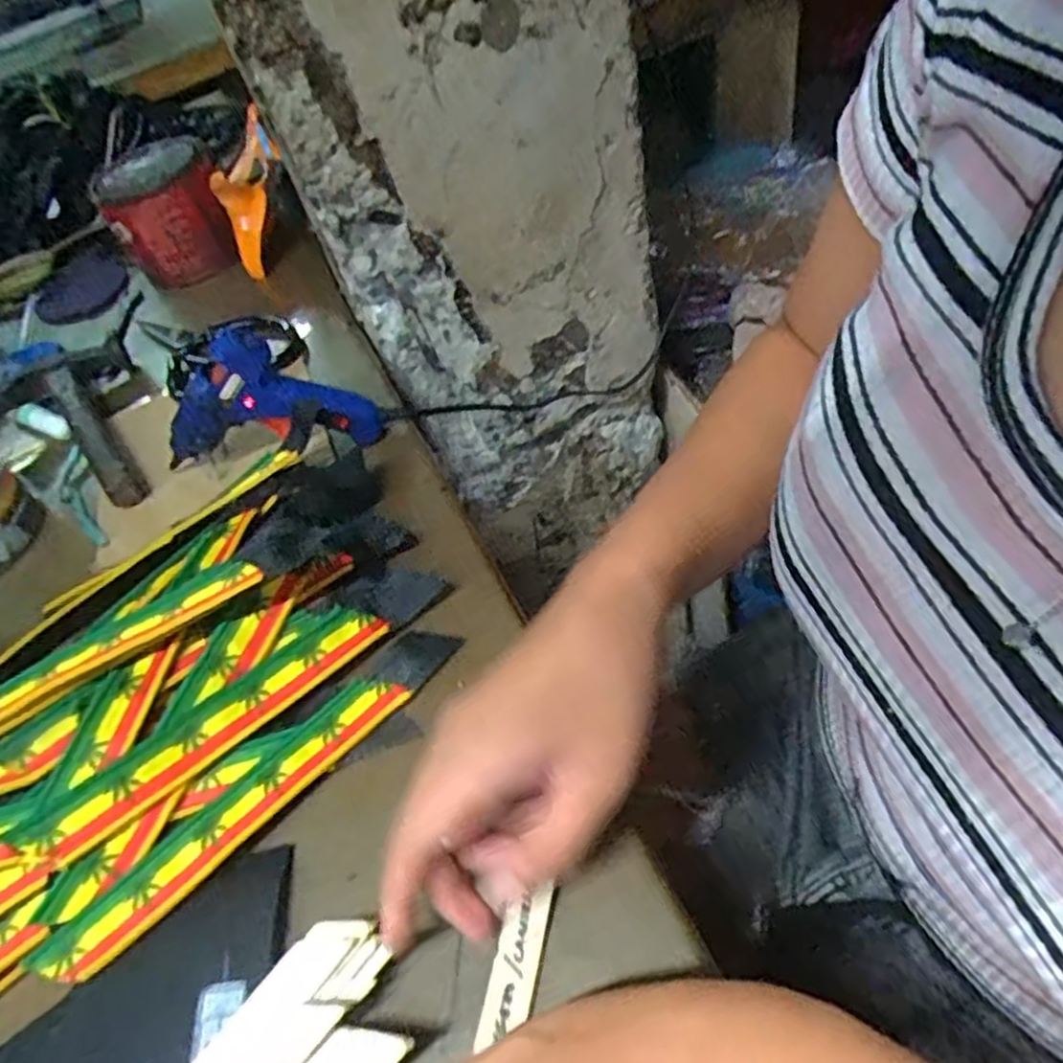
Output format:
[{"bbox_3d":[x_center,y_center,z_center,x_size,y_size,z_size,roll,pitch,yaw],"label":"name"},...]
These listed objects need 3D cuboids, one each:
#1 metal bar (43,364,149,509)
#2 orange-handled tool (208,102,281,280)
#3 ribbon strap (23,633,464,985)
[{"bbox_3d":[-0.319,-0.077,0.527,0.021,0.021,0.190,-38,53,-15],"label":"metal bar"},{"bbox_3d":[-0.240,-0.306,0.639,0.049,0.081,0.149,-6,63,2],"label":"orange-handled tool"},{"bbox_3d":[-0.119,0.113,0.332,0.204,0.008,0.029,-39,50,-24],"label":"ribbon strap"}]

